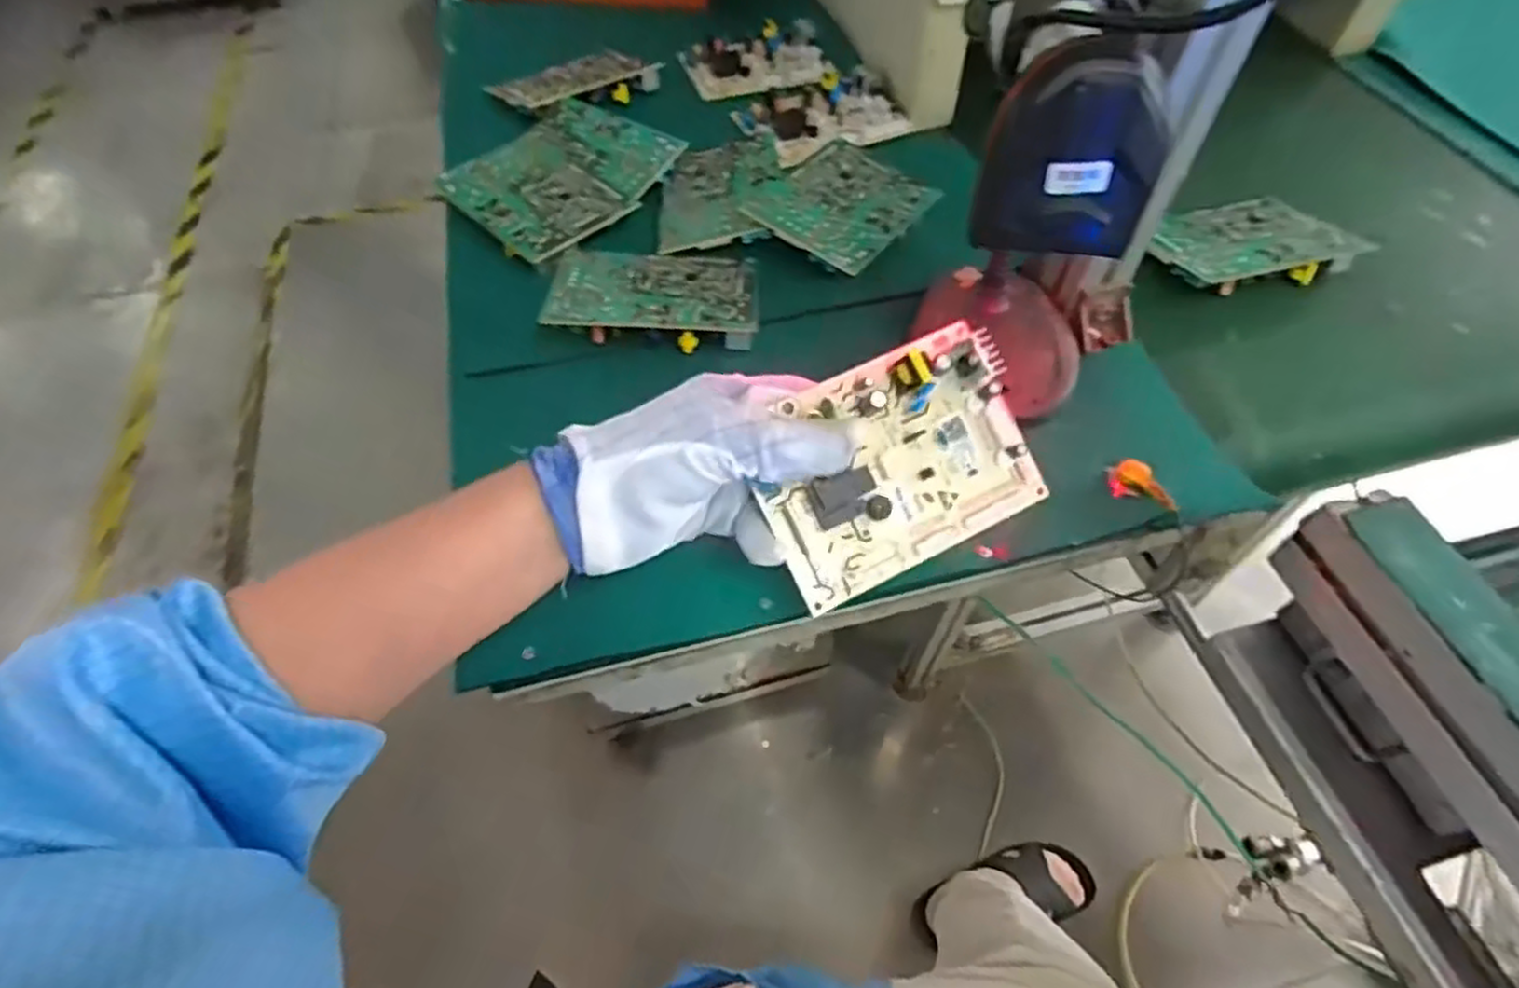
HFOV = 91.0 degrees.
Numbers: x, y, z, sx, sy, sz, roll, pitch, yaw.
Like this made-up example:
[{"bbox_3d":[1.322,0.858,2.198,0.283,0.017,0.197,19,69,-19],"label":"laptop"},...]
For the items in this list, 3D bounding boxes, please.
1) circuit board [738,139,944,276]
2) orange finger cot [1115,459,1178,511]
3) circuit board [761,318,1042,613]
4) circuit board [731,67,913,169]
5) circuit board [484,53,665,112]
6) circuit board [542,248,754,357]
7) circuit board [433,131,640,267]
[{"bbox_3d":[0.064,-0.219,0.556,0.096,0.027,0.133,30,61,20],"label":"circuit board"},{"bbox_3d":[0.223,-0.004,0.427,0.013,0.014,0.040,-27,59,-16],"label":"orange finger cot"},{"bbox_3d":[0.068,-0.016,0.359,0.137,0.020,0.098,-25,88,-14],"label":"circuit board"},{"bbox_3d":[0.058,-0.340,0.670,0.136,0.023,0.094,-21,57,-13],"label":"circuit board"},{"bbox_3d":[-0.169,-0.383,0.694,0.133,0.020,0.081,-37,62,-21],"label":"circuit board"},{"bbox_3d":[-0.071,-0.143,0.516,0.137,0.026,0.091,0,55,1],"label":"circuit board"},{"bbox_3d":[-0.178,-0.233,0.575,0.135,0.017,0.104,38,64,24],"label":"circuit board"}]

